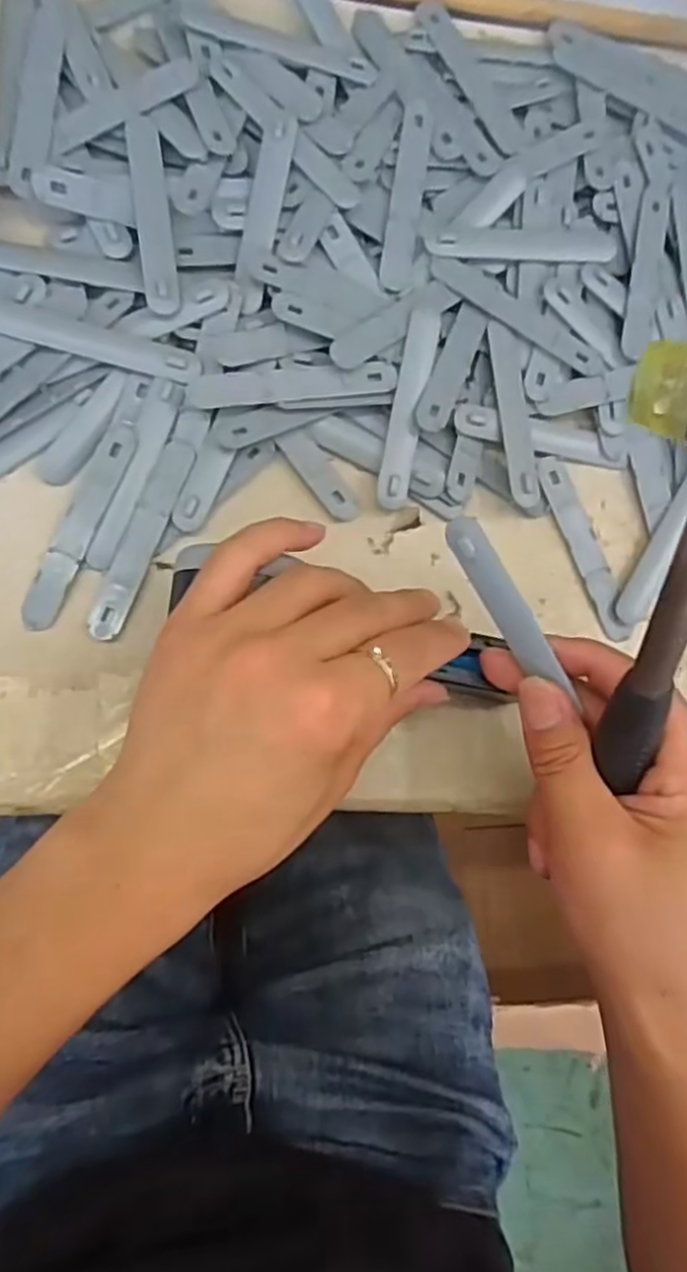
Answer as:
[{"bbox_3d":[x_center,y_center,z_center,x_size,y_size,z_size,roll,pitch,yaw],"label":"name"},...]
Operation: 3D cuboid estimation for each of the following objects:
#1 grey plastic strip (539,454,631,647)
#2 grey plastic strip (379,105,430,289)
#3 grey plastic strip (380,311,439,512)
[{"bbox_3d":[0.119,-0.043,0.362,0.015,0.004,0.095,-22,91,-3],"label":"grey plastic strip"},{"bbox_3d":[0.031,-0.215,0.357,0.015,0.004,0.096,9,80,-7],"label":"grey plastic strip"},{"bbox_3d":[0.031,-0.107,0.342,0.016,0.006,0.093,11,89,-13],"label":"grey plastic strip"}]

